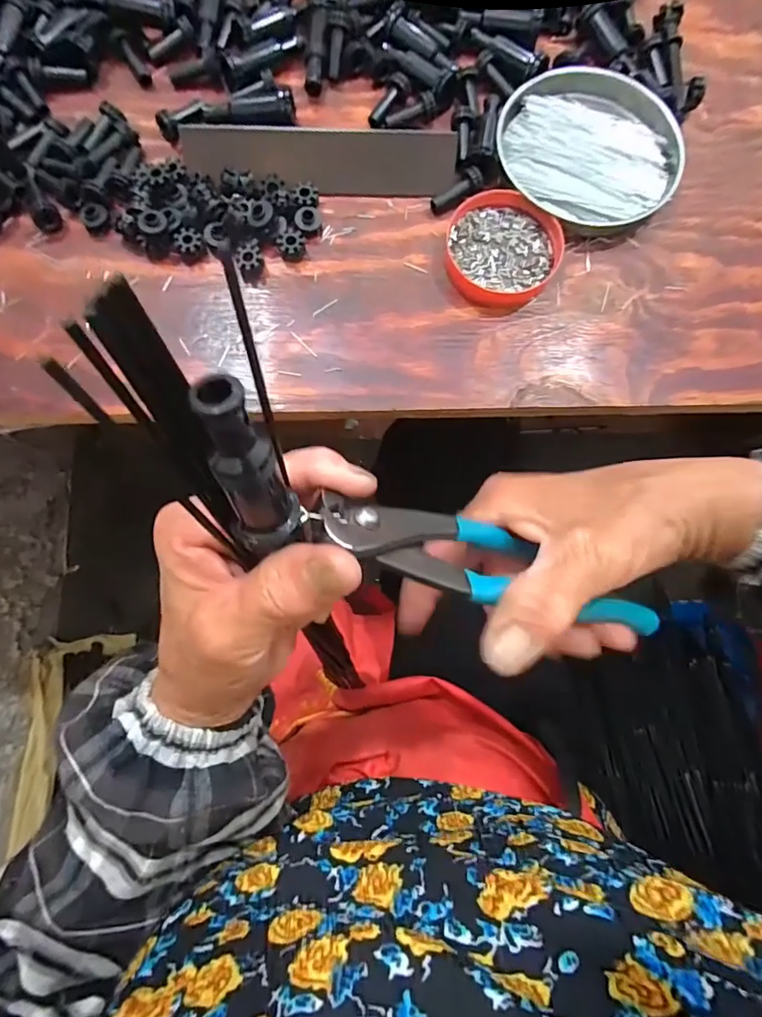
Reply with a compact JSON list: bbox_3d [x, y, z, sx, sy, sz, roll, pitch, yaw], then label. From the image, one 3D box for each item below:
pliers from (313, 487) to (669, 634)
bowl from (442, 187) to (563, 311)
[{"bbox_3d":[0.055,0.025,0.204,0.172,0.027,0.030,18,81,-24],"label":"pliers"},{"bbox_3d":[0.083,-0.182,0.341,0.080,0.013,0.078,0,82,-2],"label":"bowl"}]

